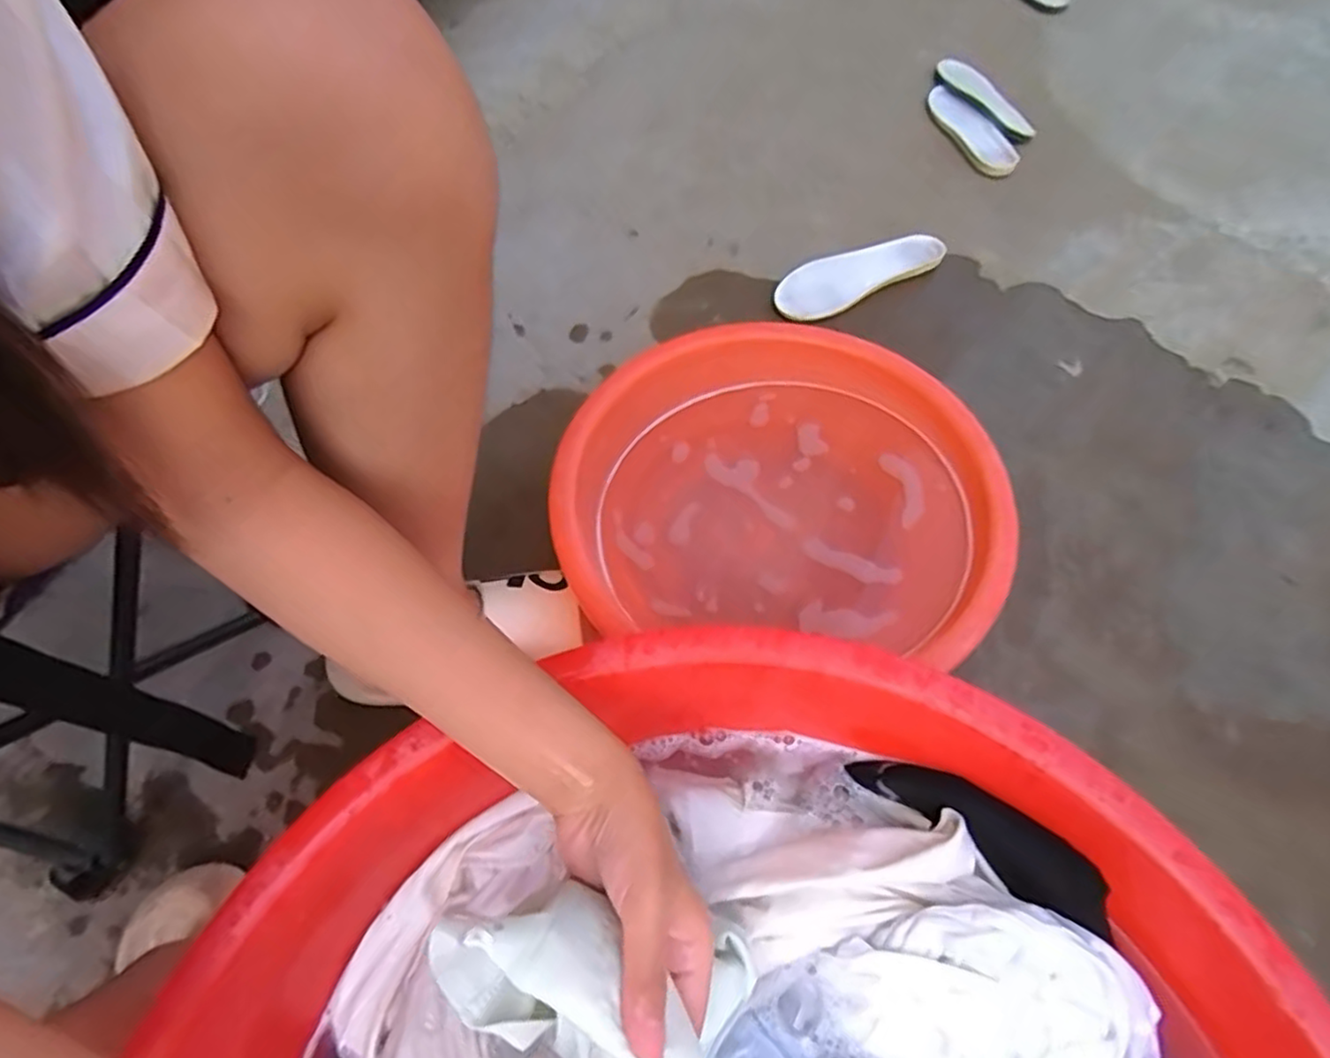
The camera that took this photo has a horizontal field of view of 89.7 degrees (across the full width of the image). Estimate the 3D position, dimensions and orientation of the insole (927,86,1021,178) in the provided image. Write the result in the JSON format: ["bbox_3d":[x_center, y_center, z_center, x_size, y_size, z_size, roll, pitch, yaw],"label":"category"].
[{"bbox_3d":[0.451,-0.606,1.003,0.065,0.014,0.220,-17,61,-9],"label":"insole"}]

